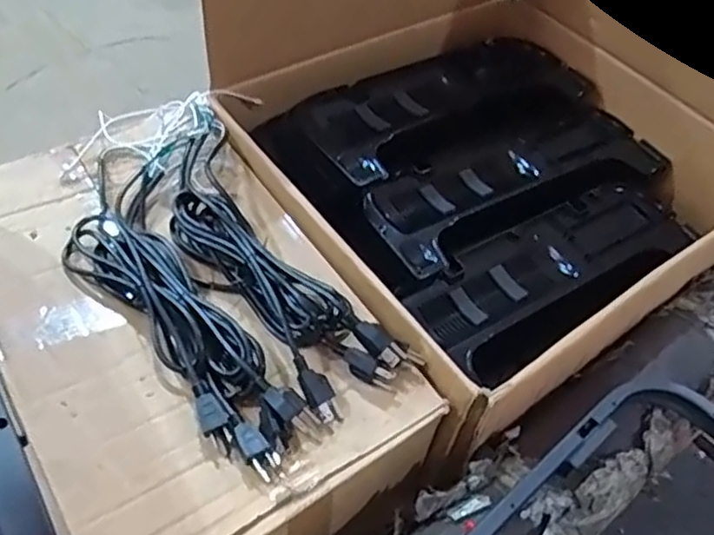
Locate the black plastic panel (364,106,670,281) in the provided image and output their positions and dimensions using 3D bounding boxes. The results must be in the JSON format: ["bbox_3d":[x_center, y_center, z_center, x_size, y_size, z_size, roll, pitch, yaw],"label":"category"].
[{"bbox_3d":[0.226,-0.128,0.911,0.485,0.041,0.159,-25,57,-23],"label":"black plastic panel"}]

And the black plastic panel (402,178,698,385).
[{"bbox_3d":[0.272,-0.010,0.860,0.436,0.028,0.145,-28,58,-24],"label":"black plastic panel"}]

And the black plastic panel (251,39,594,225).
[{"bbox_3d":[0.105,-0.245,0.942,0.525,0.056,0.211,-31,60,-26],"label":"black plastic panel"}]

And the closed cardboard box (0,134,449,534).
[{"bbox_3d":[-0.198,0.117,0.768,0.348,0.267,0.545,-24,57,-22],"label":"closed cardboard box"}]

